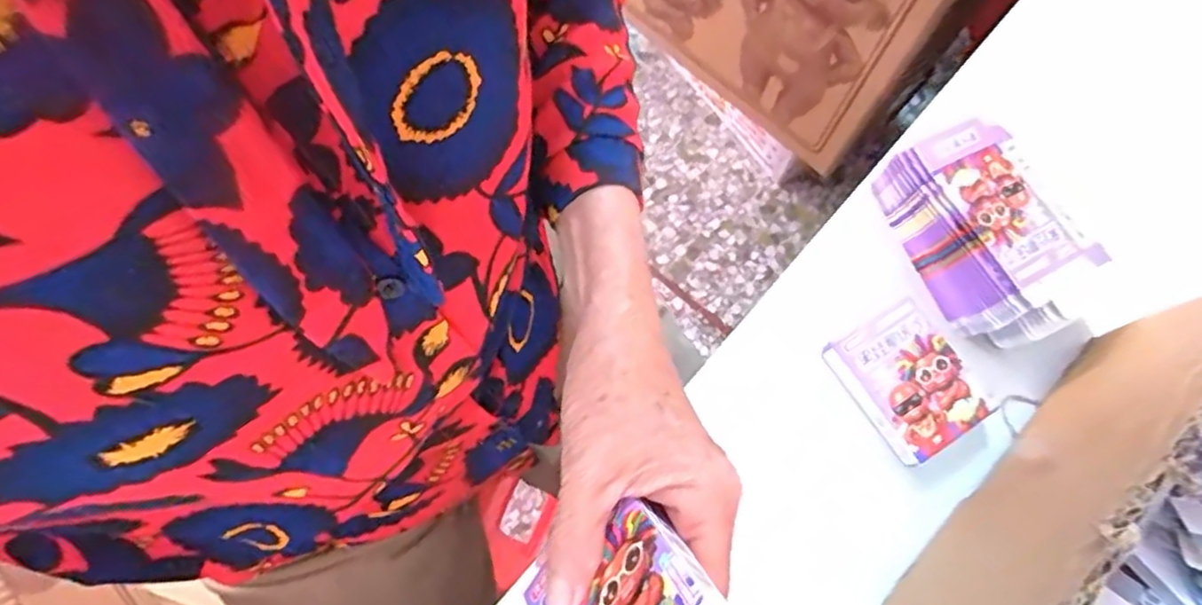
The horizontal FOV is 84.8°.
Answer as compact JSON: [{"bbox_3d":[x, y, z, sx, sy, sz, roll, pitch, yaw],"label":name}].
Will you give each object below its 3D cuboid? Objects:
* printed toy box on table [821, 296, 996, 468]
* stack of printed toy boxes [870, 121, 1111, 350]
[{"bbox_3d":[0.196,0.050,0.421,0.068,0.019,0.087,-30,74,-11],"label":"printed toy box on table"},{"bbox_3d":[0.264,-0.047,0.441,0.091,0.056,0.142,-25,73,-9],"label":"stack of printed toy boxes"}]

